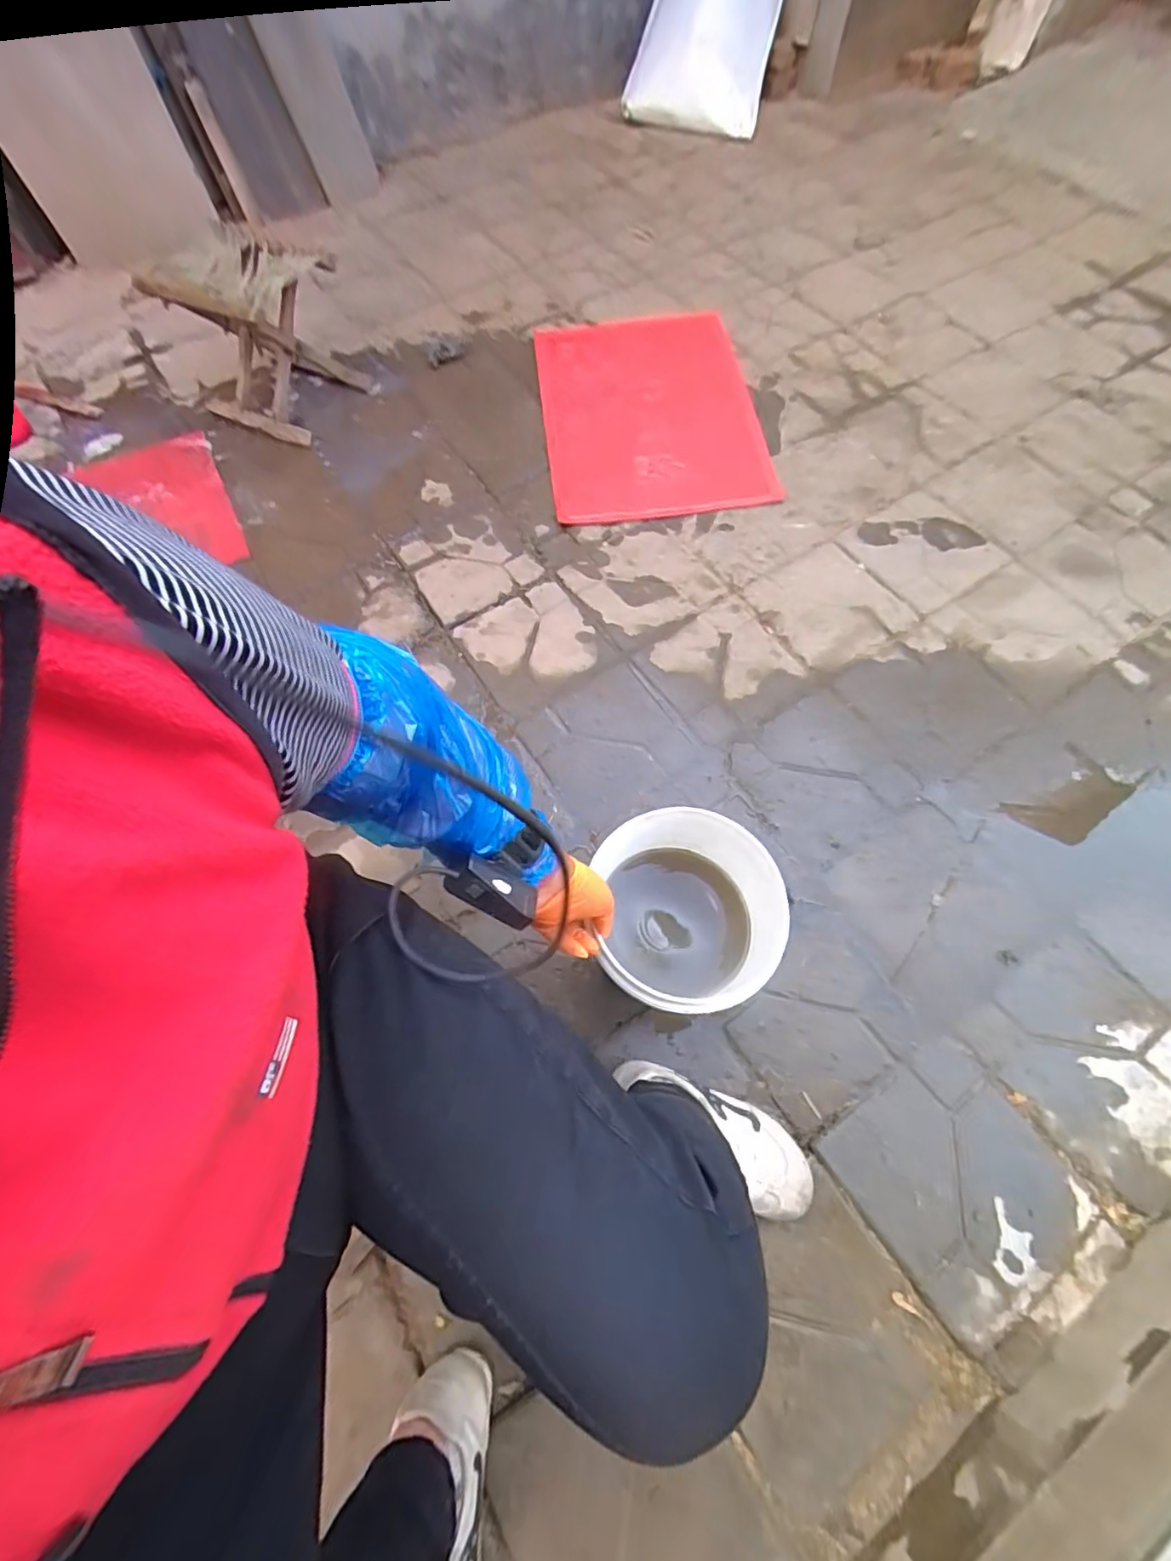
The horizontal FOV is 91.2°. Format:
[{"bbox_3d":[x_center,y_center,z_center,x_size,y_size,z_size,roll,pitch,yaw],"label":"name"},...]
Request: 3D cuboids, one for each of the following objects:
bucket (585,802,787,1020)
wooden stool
[{"bbox_3d":[0.118,0.161,0.685,0.199,0.169,0.208,-1,66,2],"label":"bucket"},{"bbox_3d":[-0.663,-0.902,1.152,0.326,0.263,0.243,24,70,12],"label":"wooden stool"}]

